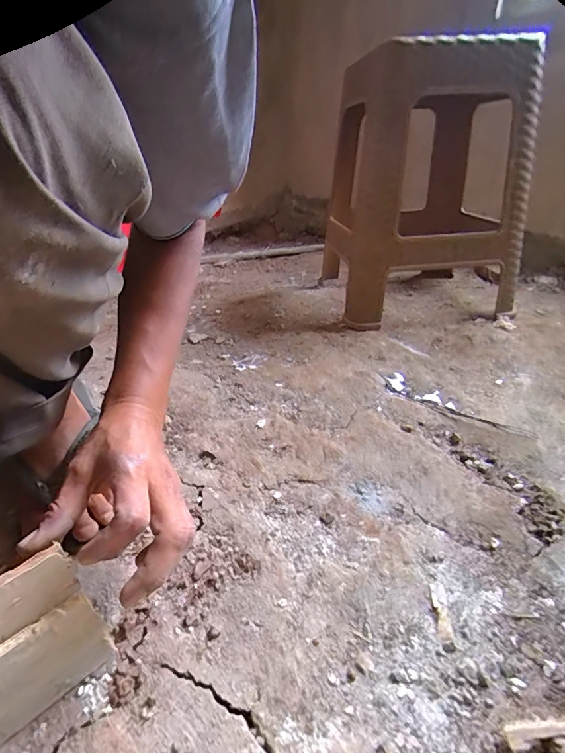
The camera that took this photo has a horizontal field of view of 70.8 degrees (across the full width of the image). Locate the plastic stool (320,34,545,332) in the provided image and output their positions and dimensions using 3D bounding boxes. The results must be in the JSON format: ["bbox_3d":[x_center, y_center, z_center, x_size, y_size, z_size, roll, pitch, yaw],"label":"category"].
[{"bbox_3d":[0.285,-0.389,0.859,0.340,0.468,0.379,-3,31,-5],"label":"plastic stool"}]

